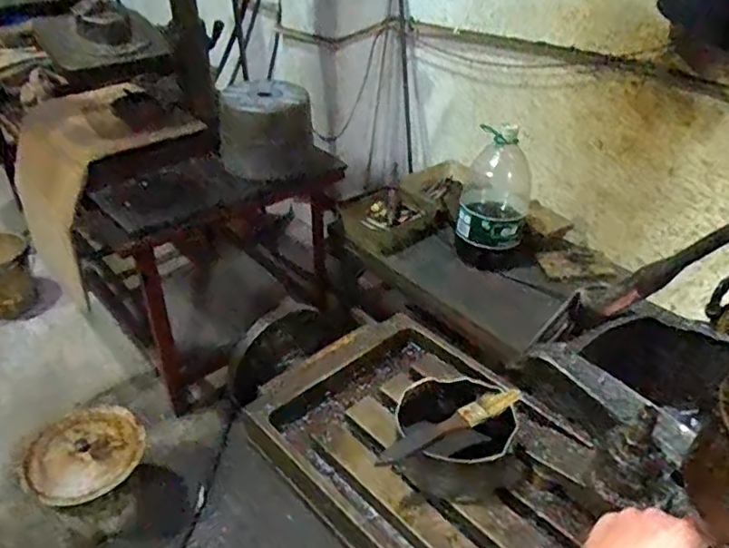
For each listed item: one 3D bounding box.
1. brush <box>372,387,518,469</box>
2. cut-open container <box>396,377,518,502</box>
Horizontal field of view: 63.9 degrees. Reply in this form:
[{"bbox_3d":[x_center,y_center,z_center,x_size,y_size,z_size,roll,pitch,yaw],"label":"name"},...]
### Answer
[{"bbox_3d":[0.078,0.134,0.524,0.153,0.012,0.022,-18,40,-24],"label":"brush"},{"bbox_3d":[0.084,0.148,0.558,0.102,0.069,0.108,3,36,2],"label":"cut-open container"}]

